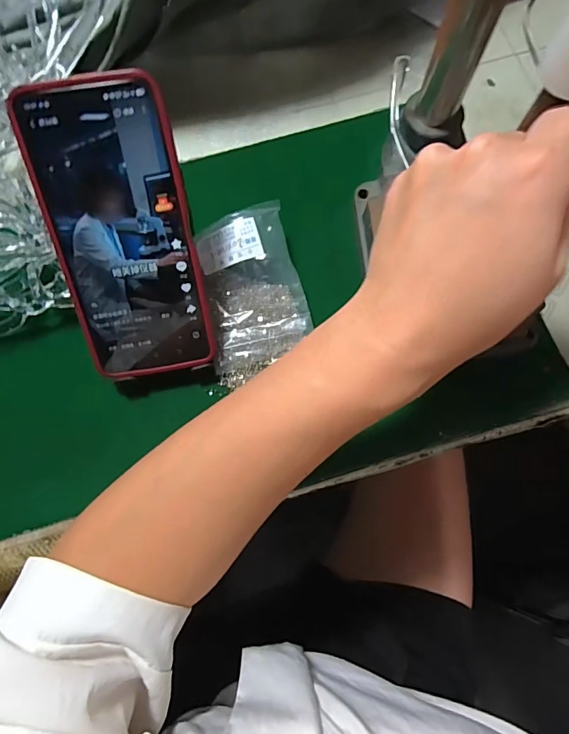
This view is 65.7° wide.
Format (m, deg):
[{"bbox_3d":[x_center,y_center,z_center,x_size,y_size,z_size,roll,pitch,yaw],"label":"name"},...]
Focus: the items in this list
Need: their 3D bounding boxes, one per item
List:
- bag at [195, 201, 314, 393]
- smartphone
[{"bbox_3d":[-0.024,-0.053,0.318,0.073,0.016,0.112,-17,95,-6],"label":"bag"},{"bbox_3d":[-0.095,-0.074,0.265,0.080,0.006,0.169,-9,115,-3],"label":"smartphone"}]

